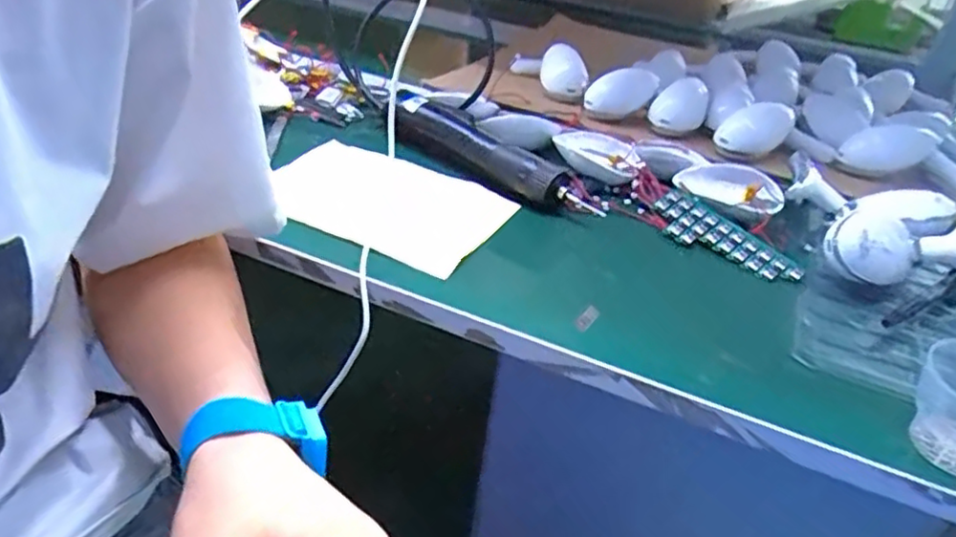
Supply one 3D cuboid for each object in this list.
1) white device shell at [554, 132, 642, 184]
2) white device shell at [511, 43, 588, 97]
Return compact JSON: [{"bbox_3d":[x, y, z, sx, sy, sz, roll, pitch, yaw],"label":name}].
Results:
[{"bbox_3d":[0.103,-0.099,0.570,0.047,0.020,0.086,-13,37,-29],"label":"white device shell"},{"bbox_3d":[0.077,-0.228,0.725,0.049,0.038,0.142,-4,34,-18],"label":"white device shell"}]

